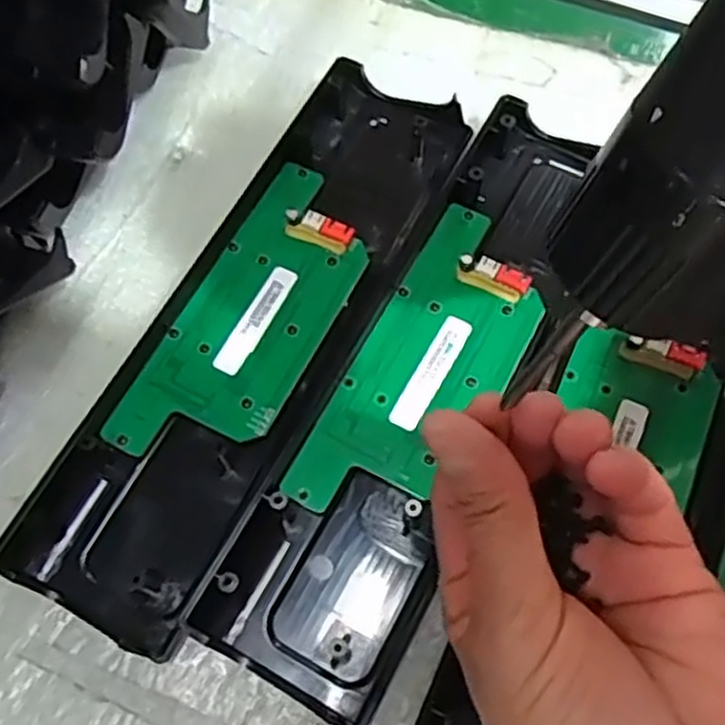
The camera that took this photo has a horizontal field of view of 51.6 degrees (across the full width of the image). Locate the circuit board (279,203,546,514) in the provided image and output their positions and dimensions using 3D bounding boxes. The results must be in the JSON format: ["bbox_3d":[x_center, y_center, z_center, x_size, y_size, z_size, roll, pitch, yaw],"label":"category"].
[{"bbox_3d":[0.027,0.001,0.283,0.053,0.004,0.134,26,69,13],"label":"circuit board"}]

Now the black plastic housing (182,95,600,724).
[{"bbox_3d":[0.027,0.003,0.285,0.067,0.020,0.242,26,69,12],"label":"black plastic housing"}]

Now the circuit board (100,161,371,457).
[{"bbox_3d":[-0.041,-0.018,0.295,0.054,0.016,0.133,25,68,12],"label":"circuit board"}]

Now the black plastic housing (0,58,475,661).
[{"bbox_3d":[-0.040,-0.018,0.295,0.068,0.018,0.245,24,68,12],"label":"black plastic housing"}]

